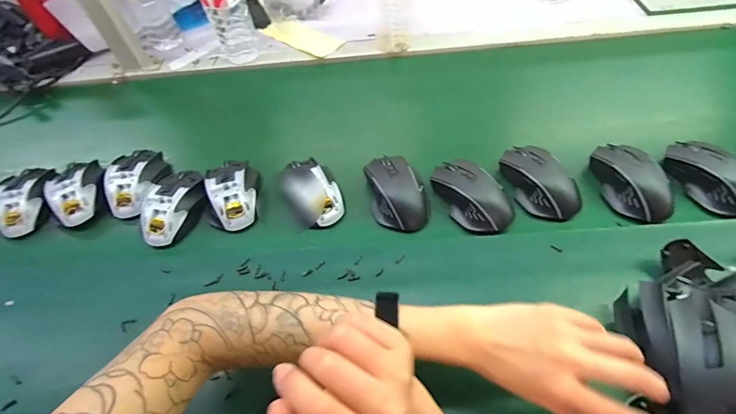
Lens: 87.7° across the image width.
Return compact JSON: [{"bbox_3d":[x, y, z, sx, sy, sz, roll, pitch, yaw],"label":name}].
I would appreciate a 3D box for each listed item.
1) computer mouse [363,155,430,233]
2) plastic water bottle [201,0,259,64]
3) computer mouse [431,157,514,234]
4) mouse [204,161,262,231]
[{"bbox_3d":[0.036,-0.022,0.502,0.067,0.032,0.111,-14,54,-5],"label":"computer mouse"},{"bbox_3d":[-0.246,-0.354,0.652,0.069,0.232,0.057,-21,55,-10],"label":"plastic water bottle"},{"bbox_3d":[0.131,-0.018,0.487,0.062,0.034,0.117,-31,57,-16],"label":"computer mouse"},{"bbox_3d":[-0.184,-0.022,0.523,0.070,0.033,0.109,-7,54,1],"label":"mouse"}]

